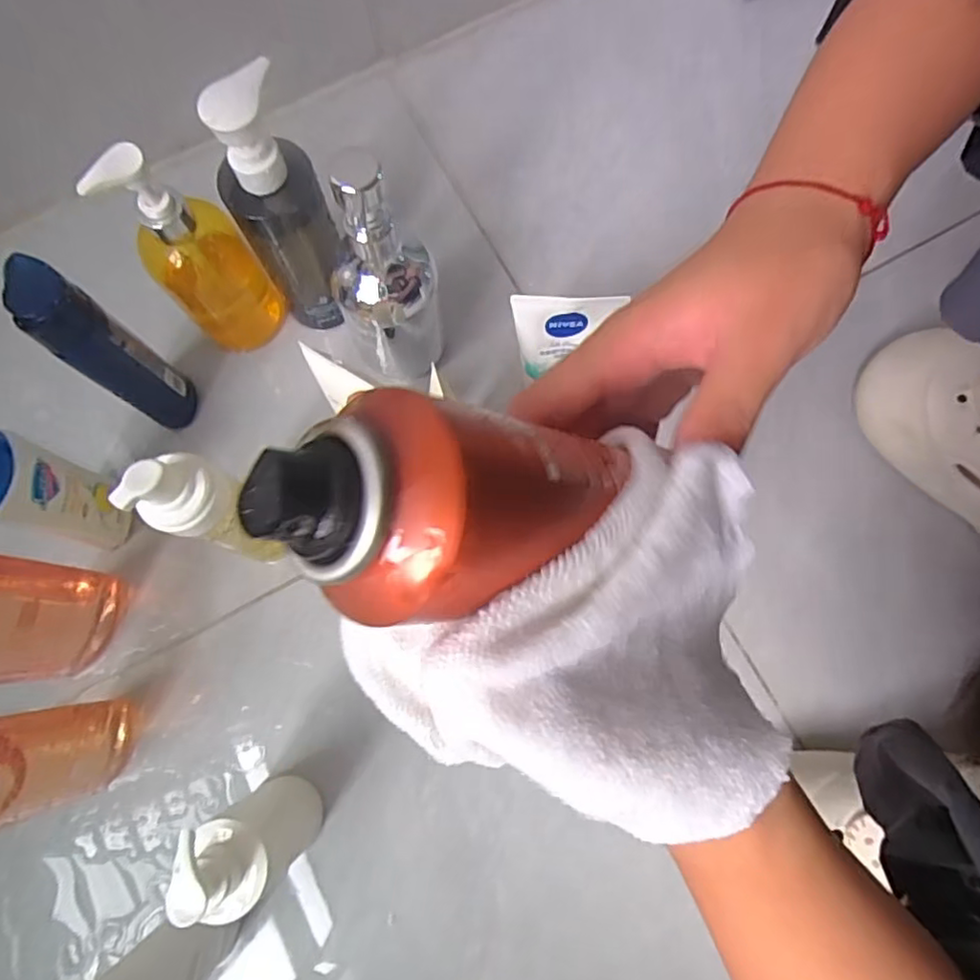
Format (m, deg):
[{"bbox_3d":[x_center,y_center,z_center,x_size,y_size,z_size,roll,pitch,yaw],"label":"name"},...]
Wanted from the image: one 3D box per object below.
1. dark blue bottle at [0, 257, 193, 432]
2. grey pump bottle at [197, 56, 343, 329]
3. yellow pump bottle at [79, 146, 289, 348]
[{"bbox_3d":[-0.261,-0.093,0.441,0.046,0.173,0.042,38,80,8],"label":"dark blue bottle"},{"bbox_3d":[-0.138,-0.180,0.439,0.060,0.201,0.056,-26,78,-5],"label":"grey pump bottle"},{"bbox_3d":[-0.208,-0.169,0.450,0.069,0.182,0.056,-36,79,-7],"label":"yellow pump bottle"}]

